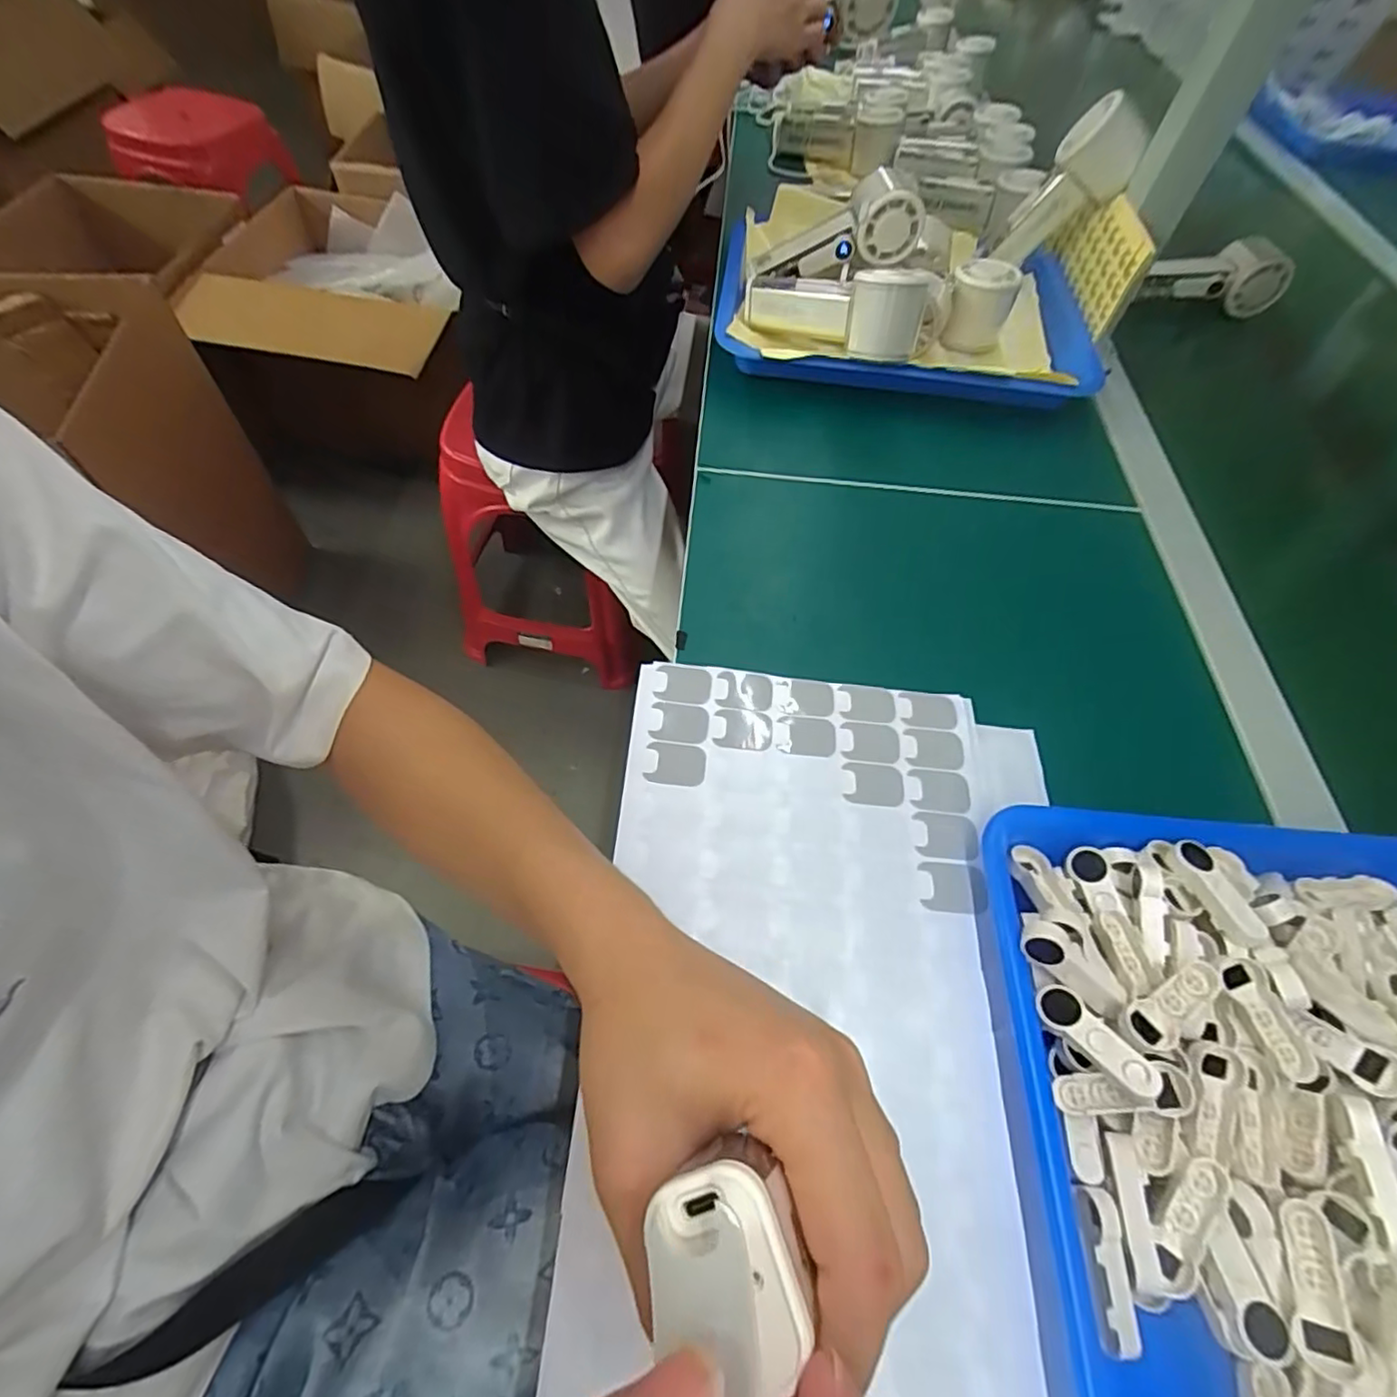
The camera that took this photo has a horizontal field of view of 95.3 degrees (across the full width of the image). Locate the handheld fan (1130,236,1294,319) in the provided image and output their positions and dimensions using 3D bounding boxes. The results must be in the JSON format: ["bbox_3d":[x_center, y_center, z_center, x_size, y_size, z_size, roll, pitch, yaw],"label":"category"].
[{"bbox_3d":[0.544,-0.448,0.672,0.137,0.059,0.039,10,58,1],"label":"handheld fan"}]

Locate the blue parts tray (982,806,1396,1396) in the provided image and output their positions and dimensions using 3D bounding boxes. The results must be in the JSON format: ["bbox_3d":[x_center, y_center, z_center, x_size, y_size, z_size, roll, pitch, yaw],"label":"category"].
[{"bbox_3d":[0.256,0.205,0.239,0.236,0.030,0.331,3,57,1],"label":"blue parts tray"}]

